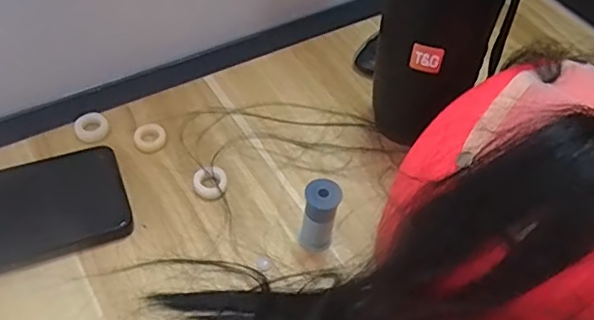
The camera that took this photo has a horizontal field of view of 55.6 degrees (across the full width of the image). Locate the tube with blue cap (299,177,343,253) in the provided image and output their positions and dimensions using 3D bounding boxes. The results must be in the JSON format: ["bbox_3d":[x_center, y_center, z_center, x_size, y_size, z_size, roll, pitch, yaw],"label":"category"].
[{"bbox_3d":[0.014,0.035,0.351,0.021,0.051,0.019,15,50,7],"label":"tube with blue cap"}]

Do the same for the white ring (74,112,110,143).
[{"bbox_3d":[-0.150,-0.024,0.410,0.024,0.008,0.022,3,50,-3],"label":"white ring"}]

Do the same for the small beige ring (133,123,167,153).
[{"bbox_3d":[-0.108,-0.017,0.411,0.023,0.005,0.025,3,50,-3],"label":"small beige ring"}]

